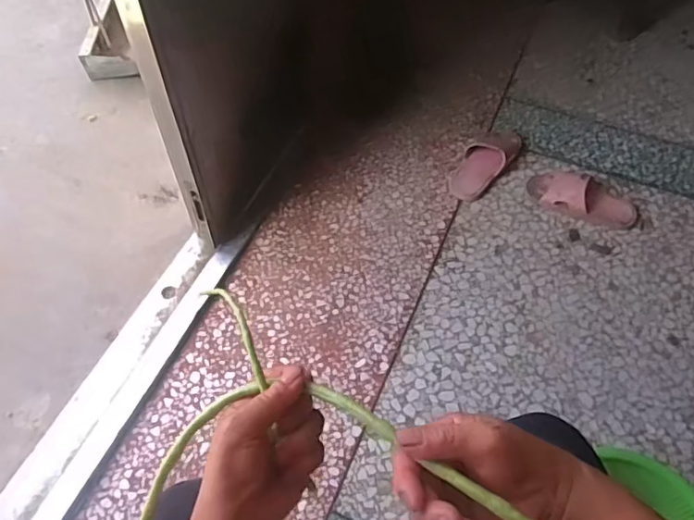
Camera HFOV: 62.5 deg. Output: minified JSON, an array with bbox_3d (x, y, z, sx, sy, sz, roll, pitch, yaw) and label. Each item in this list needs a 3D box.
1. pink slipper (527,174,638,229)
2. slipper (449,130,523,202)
[{"bbox_3d":[0.466,-0.122,1.119,0.210,0.047,0.089,17,58,-2],"label":"pink slipper"},{"bbox_3d":[0.283,-0.206,1.173,0.091,0.048,0.194,31,63,20],"label":"slipper"}]

